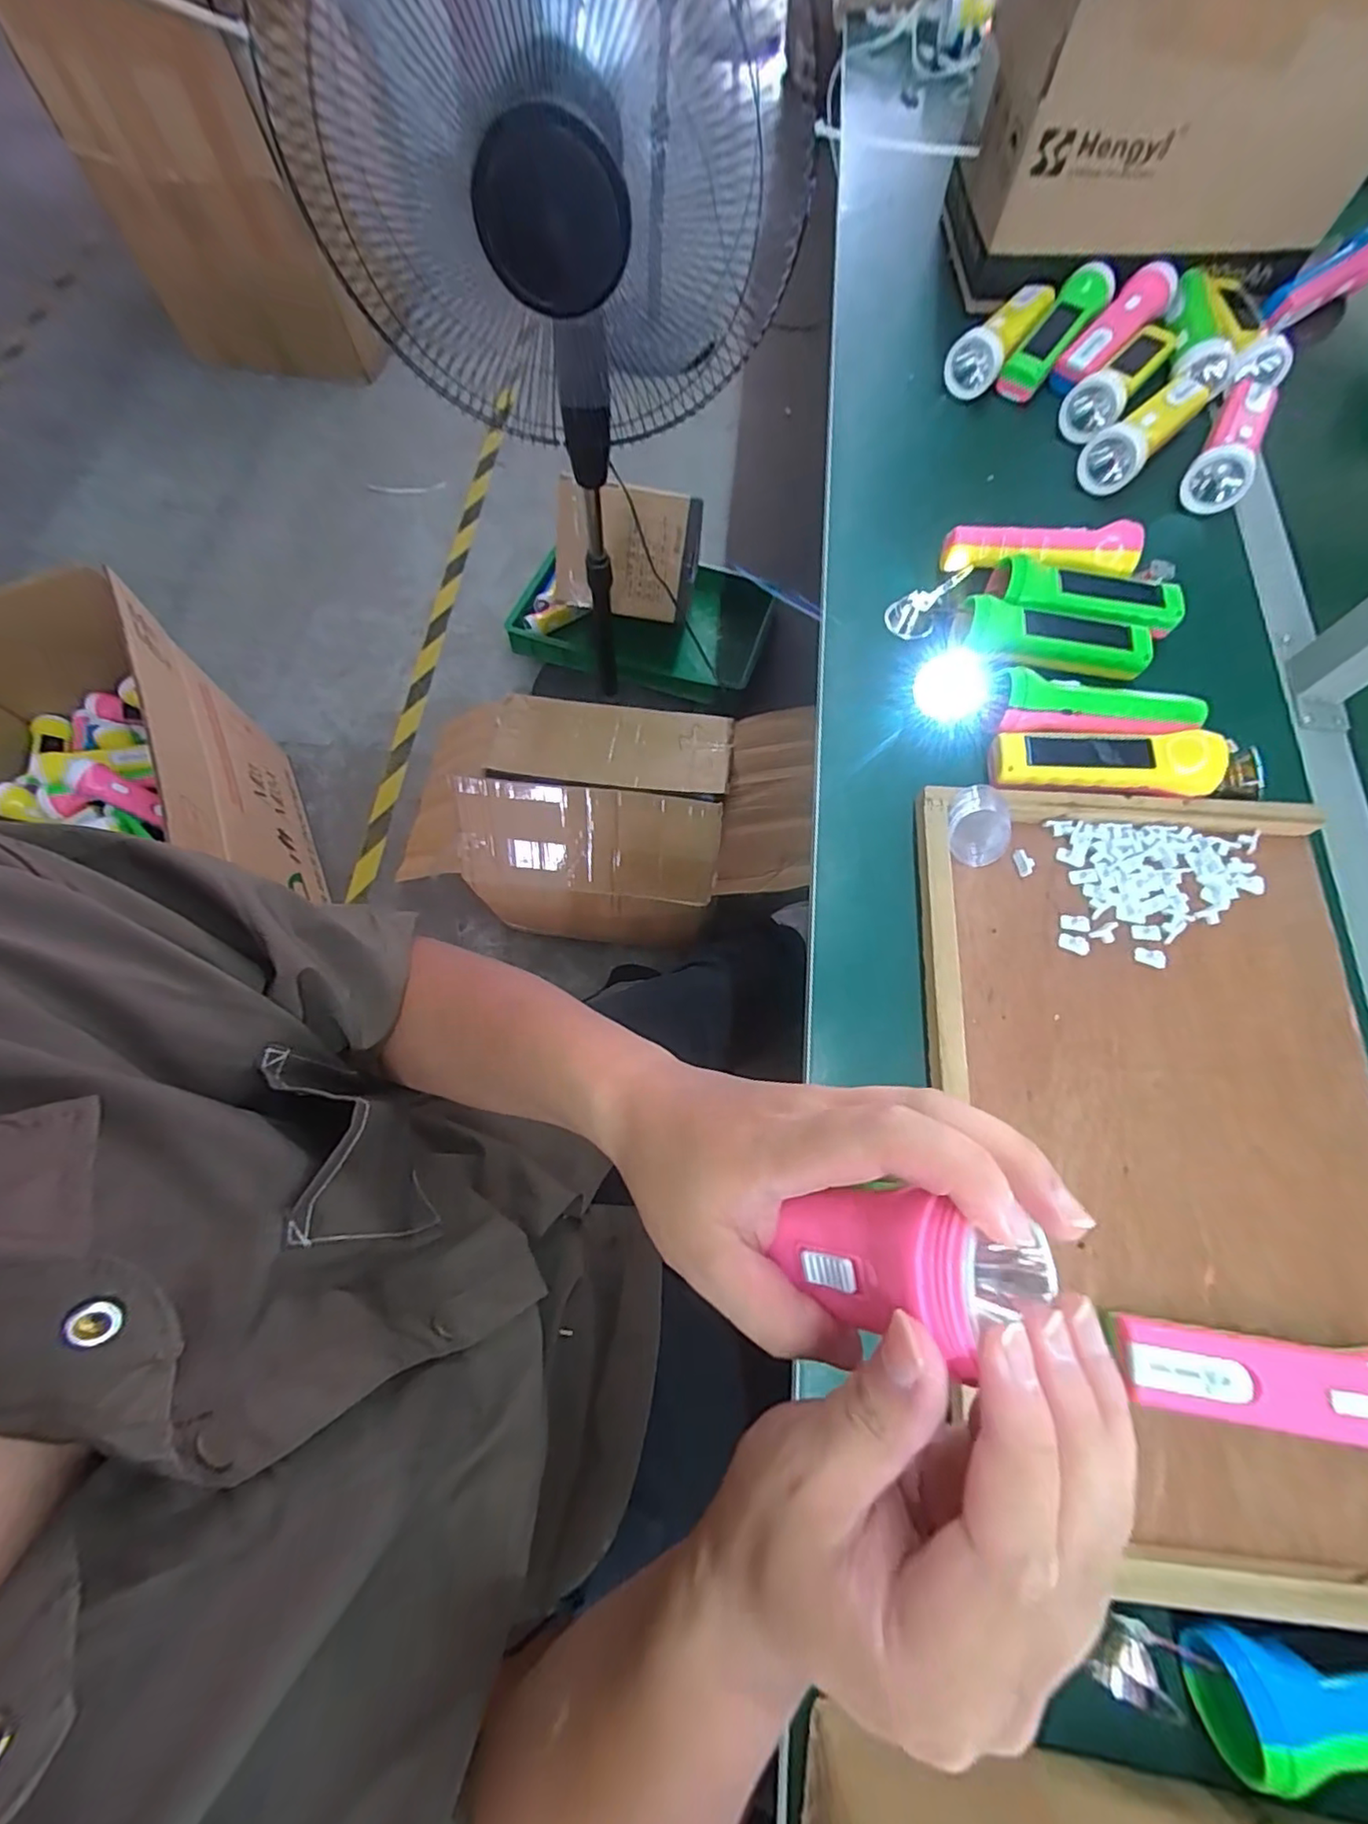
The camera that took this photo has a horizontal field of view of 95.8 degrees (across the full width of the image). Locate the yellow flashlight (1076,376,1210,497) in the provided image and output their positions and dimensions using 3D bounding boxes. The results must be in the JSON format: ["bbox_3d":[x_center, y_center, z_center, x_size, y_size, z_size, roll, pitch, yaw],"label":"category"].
[{"bbox_3d":[0.453,-0.476,0.611,0.055,0.046,0.152,42,75,13],"label":"yellow flashlight"}]

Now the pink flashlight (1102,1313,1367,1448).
[{"bbox_3d":[0.328,0.259,0.345,0.163,0.042,0.047,10,71,3],"label":"pink flashlight"}]

